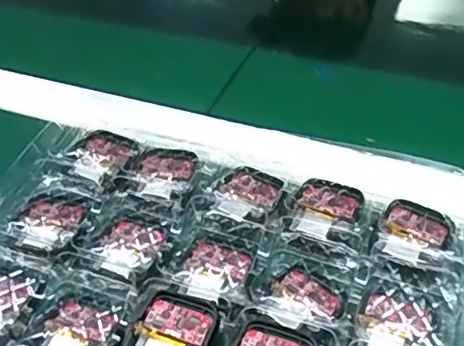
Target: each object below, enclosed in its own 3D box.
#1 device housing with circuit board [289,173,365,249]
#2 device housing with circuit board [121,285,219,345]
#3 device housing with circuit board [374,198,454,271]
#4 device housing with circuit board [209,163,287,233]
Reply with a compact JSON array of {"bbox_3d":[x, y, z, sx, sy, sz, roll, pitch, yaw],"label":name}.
[{"bbox_3d":[0.054,0.020,0.315,0.036,0.006,0.045,10,47,13],"label":"device housing with circuit board"},{"bbox_3d":[-0.027,0.075,0.262,0.036,0.007,0.046,16,49,18],"label":"device housing with circuit board"},{"bbox_3d":[0.095,0.032,0.296,0.035,0.004,0.044,20,50,22],"label":"device housing with circuit board"},{"bbox_3d":[0.009,0.013,0.325,0.036,0.006,0.044,19,50,21],"label":"device housing with circuit board"}]

